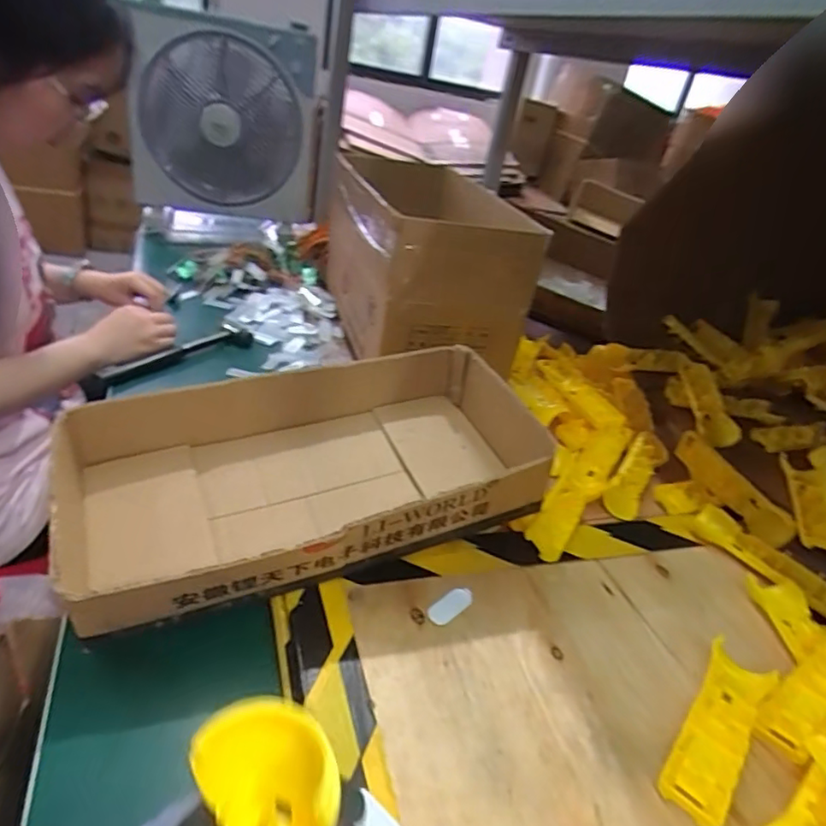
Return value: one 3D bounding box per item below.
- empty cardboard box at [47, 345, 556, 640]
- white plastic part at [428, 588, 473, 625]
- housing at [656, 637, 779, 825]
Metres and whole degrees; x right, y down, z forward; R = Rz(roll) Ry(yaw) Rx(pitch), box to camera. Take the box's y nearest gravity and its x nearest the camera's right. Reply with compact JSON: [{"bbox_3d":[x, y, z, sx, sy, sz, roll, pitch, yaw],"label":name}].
[{"bbox_3d":[-0.096,0.050,0.552,0.411,0.116,0.229,-5,35,-28],"label":"empty cardboard box"},{"bbox_3d":[0.034,0.168,0.509,0.052,0.004,0.021,-24,44,-39],"label":"white plastic part"},{"bbox_3d":[0.236,0.244,0.444,0.049,0.014,0.155,27,38,28],"label":"housing"}]

